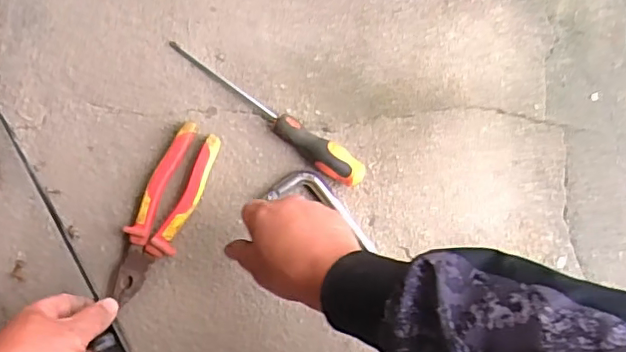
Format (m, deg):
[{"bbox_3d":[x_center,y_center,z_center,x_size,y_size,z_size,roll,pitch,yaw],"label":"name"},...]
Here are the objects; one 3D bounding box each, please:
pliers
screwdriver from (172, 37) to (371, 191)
[{"bbox_3d":[-0.162,0.042,0.619,0.055,0.023,0.197,27,89,-6],"label":"pliers"},{"bbox_3d":[-0.050,-0.070,0.635,0.252,0.029,0.031,36,82,7],"label":"screwdriver"}]

